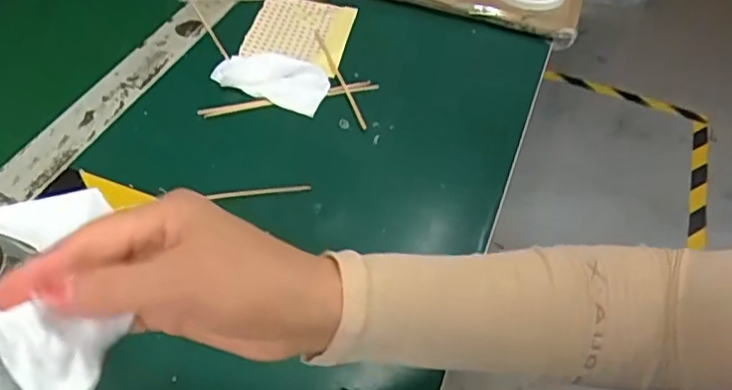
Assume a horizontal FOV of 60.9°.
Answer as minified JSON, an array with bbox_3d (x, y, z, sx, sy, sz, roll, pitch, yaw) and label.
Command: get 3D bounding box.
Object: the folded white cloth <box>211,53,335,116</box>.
[{"bbox_3d":[-0.080,-0.097,0.523,0.094,0.022,0.045,17,50,11],"label":"folded white cloth"}]

